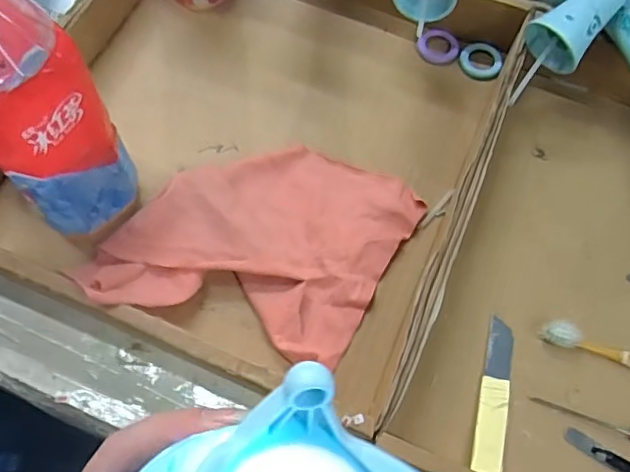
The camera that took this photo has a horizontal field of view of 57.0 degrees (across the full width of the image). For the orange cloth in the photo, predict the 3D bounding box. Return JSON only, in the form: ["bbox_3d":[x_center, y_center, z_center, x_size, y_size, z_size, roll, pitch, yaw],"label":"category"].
[{"bbox_3d":[-0.040,-0.002,0.420,0.185,0.051,0.192,29,69,10],"label":"orange cloth"}]

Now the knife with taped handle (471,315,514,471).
[{"bbox_3d":[0.126,0.110,0.402,0.021,0.007,0.107,13,67,3],"label":"knife with taped handle"}]

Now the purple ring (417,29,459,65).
[{"bbox_3d":[0.112,-0.173,0.525,0.036,0.012,0.031,25,68,8],"label":"purple ring"}]

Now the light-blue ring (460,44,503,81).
[{"bbox_3d":[0.149,-0.156,0.521,0.036,0.004,0.034,-2,78,9],"label":"light-blue ring"}]

